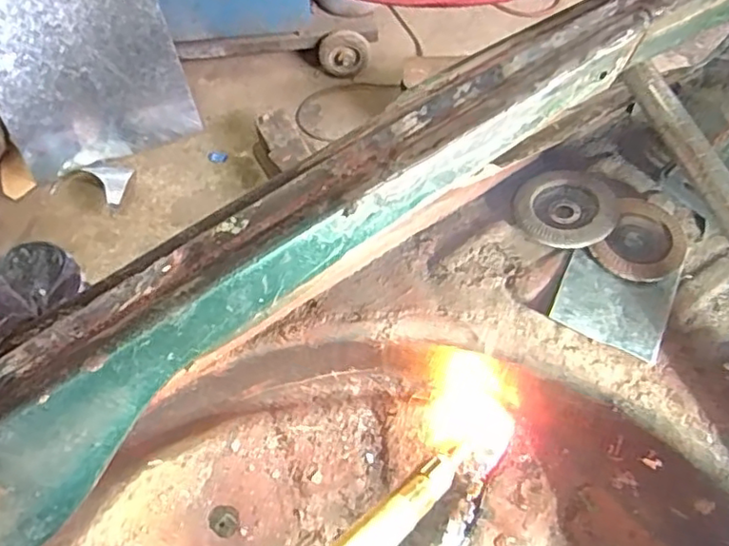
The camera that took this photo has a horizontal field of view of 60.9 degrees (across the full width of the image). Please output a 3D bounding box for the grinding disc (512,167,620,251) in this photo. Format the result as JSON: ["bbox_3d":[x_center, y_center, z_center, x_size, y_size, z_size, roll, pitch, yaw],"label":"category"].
[{"bbox_3d":[0.178,-0.058,0.550,0.085,0.019,0.086,-1,56,2],"label":"grinding disc"}]

